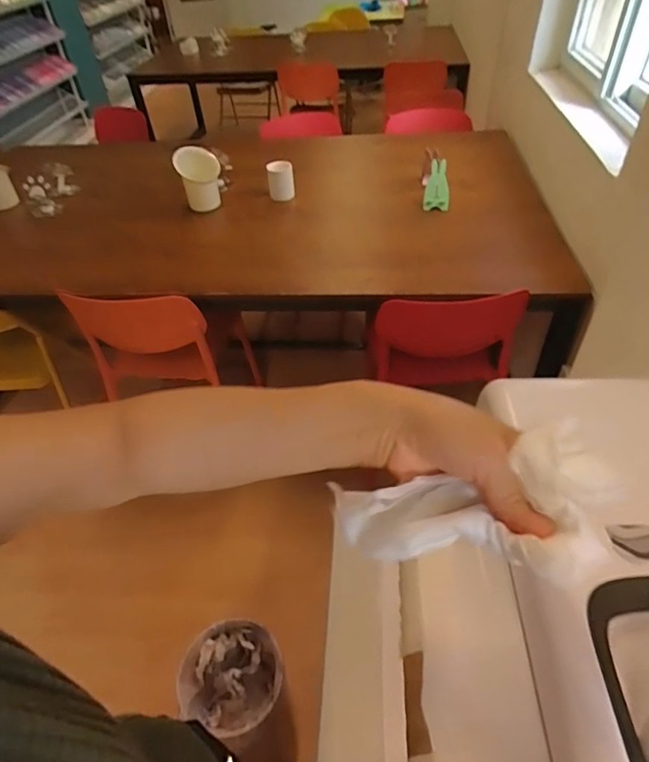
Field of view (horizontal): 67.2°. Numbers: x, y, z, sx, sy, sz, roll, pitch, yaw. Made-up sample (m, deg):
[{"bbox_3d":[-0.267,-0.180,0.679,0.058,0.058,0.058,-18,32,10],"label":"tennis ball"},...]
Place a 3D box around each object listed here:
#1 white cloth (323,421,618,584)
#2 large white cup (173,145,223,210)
[{"bbox_3d":[0.085,0.083,0.311,0.181,0.039,0.086,-18,38,28],"label":"white cloth"},{"bbox_3d":[-0.415,-0.679,1.626,0.147,0.182,0.121,-16,46,-11],"label":"large white cup"}]

